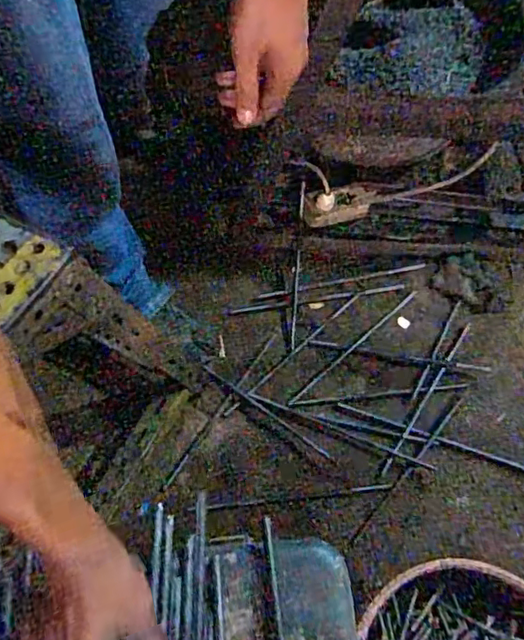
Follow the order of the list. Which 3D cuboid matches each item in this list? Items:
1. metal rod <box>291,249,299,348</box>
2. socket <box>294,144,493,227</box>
[{"bbox_3d":[0.057,-0.035,0.991,0.008,0.007,0.173,4,79,-1],"label":"metal rod"},{"bbox_3d":[0.237,-0.253,1.026,0.356,0.055,0.097,-11,65,-10],"label":"socket"}]

